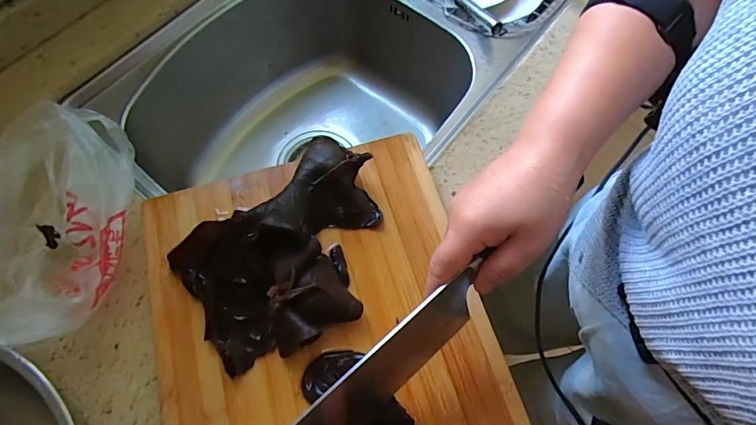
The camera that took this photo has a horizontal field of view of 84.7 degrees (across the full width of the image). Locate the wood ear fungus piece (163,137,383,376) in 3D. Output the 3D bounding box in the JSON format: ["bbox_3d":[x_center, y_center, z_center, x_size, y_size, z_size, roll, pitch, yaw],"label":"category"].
[{"bbox_3d":[-0.077,0.035,0.373,0.194,0.048,0.151,-34,71,-14],"label":"wood ear fungus piece"}]

